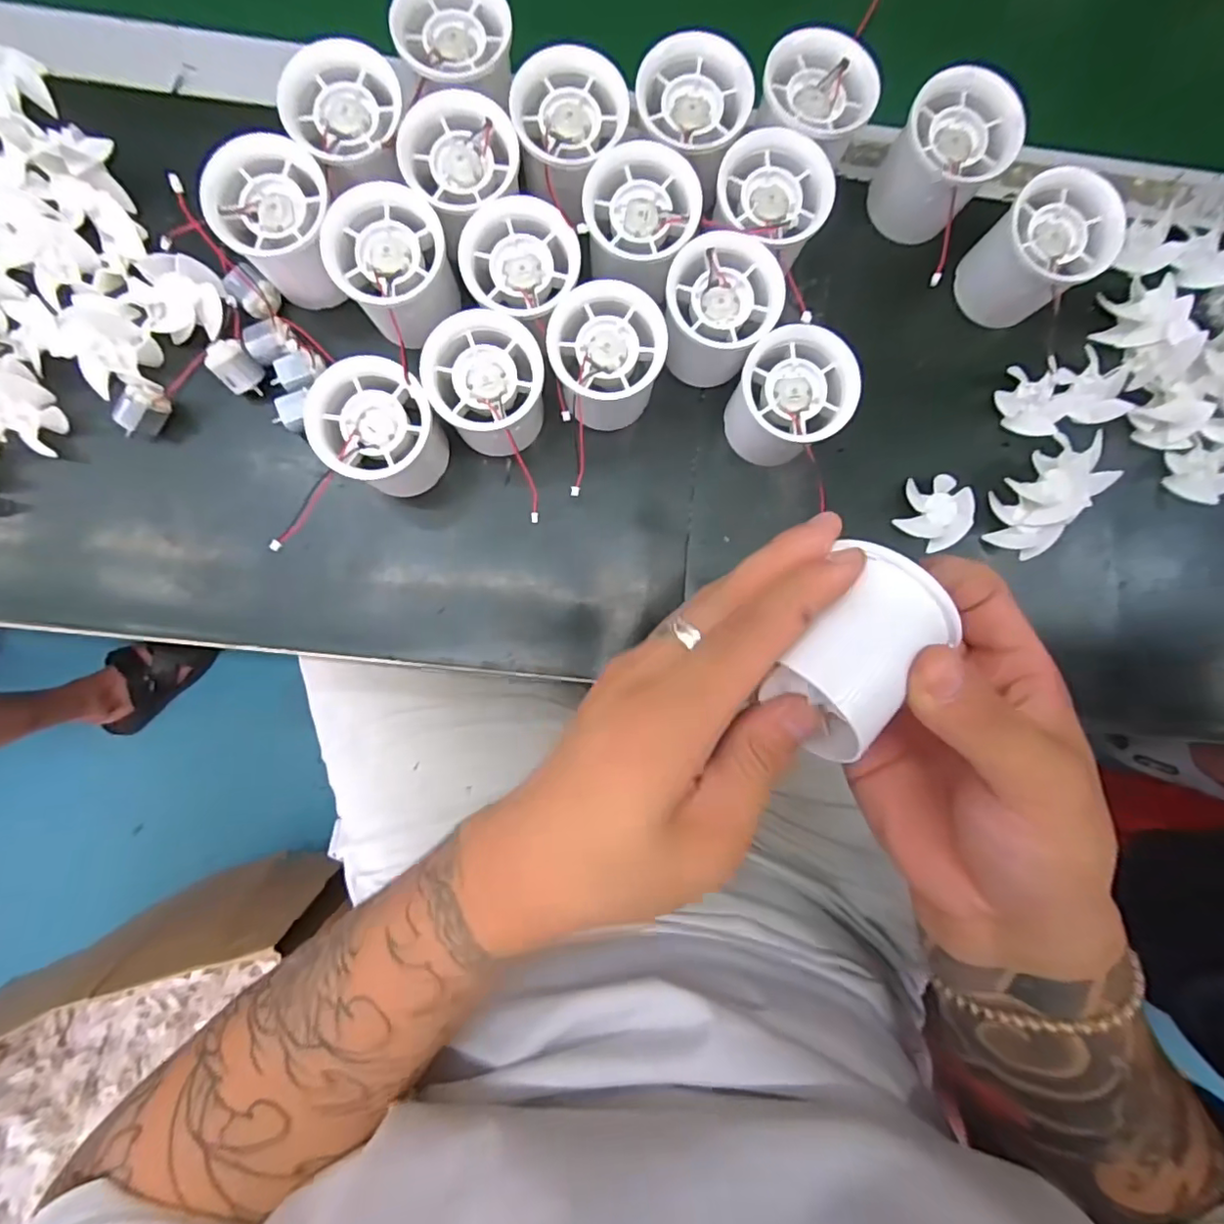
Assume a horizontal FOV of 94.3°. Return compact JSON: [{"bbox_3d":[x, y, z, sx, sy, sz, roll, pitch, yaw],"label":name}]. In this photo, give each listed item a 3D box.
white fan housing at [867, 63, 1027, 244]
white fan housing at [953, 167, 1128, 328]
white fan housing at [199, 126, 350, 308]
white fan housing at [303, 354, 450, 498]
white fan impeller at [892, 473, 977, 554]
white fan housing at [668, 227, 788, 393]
[{"bbox_3d":[0.174,-0.240,0.303,0.056,0.047,0.060,35,88,-1],"label":"white fan housing"},{"bbox_3d":[0.226,-0.191,0.307,0.054,0.052,0.056,-30,90,-3],"label":"white fan housing"},{"bbox_3d":[-0.163,-0.194,0.289,0.054,0.053,0.053,0,87,-3],"label":"white fan housing"},{"bbox_3d":[-0.115,-0.092,0.289,0.058,0.051,0.055,0,87,-3],"label":"white fan housing"},{"bbox_3d":[0.183,-0.058,0.320,0.039,0.012,0.040,0,87,-3],"label":"white fan impeller"},{"bbox_3d":[0.054,-0.156,0.297,0.054,0.048,0.054,0,87,-3],"label":"white fan housing"}]

